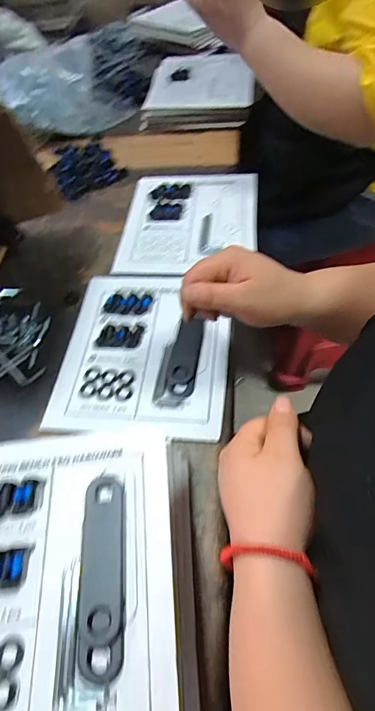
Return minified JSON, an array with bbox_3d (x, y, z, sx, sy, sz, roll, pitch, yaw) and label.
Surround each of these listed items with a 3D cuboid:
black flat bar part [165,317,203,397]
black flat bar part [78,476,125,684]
[{"bbox_3d":[-0.004,0.001,0.459,0.032,0.007,0.092,6,68,10],"label":"black flat bar part"},{"bbox_3d":[-0.062,0.154,0.297,0.031,0.008,0.128,-7,54,0],"label":"black flat bar part"}]

